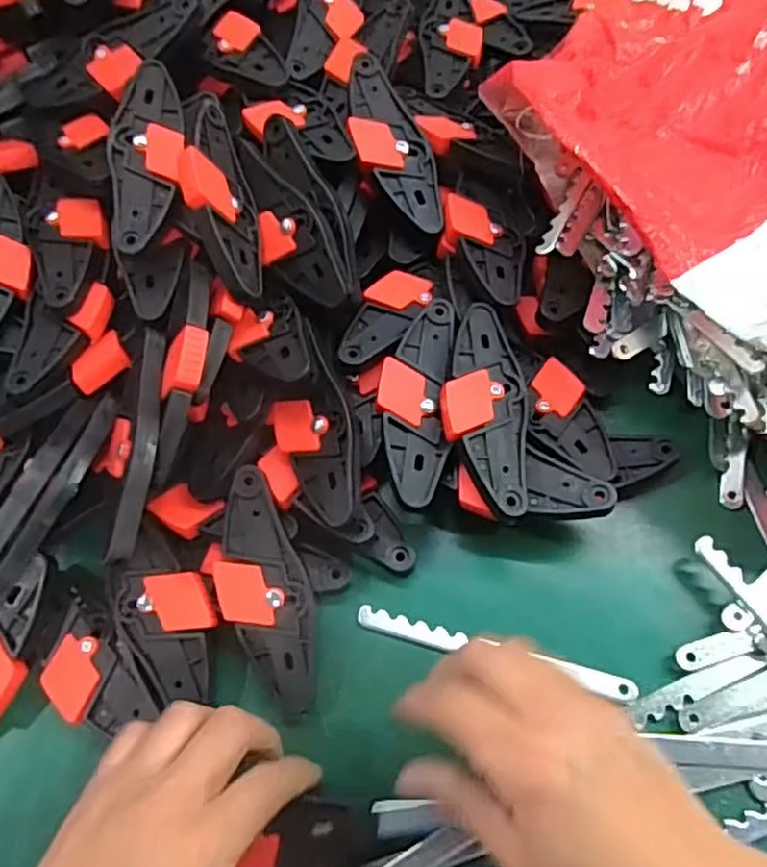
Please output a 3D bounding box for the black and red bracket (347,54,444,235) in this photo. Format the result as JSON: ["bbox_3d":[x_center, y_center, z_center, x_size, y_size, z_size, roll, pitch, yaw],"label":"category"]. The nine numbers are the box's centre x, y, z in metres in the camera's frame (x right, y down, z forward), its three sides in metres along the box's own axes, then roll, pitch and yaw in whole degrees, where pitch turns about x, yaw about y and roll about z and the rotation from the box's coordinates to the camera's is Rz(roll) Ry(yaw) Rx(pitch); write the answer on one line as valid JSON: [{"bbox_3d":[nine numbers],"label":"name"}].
[{"bbox_3d":[0.005,-0.183,0.431,0.046,0.014,0.121,-21,84,-7],"label":"black and red bracket"}]

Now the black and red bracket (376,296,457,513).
[{"bbox_3d":[0.018,-0.021,0.382,0.039,0.013,0.121,2,64,4],"label":"black and red bracket"}]

